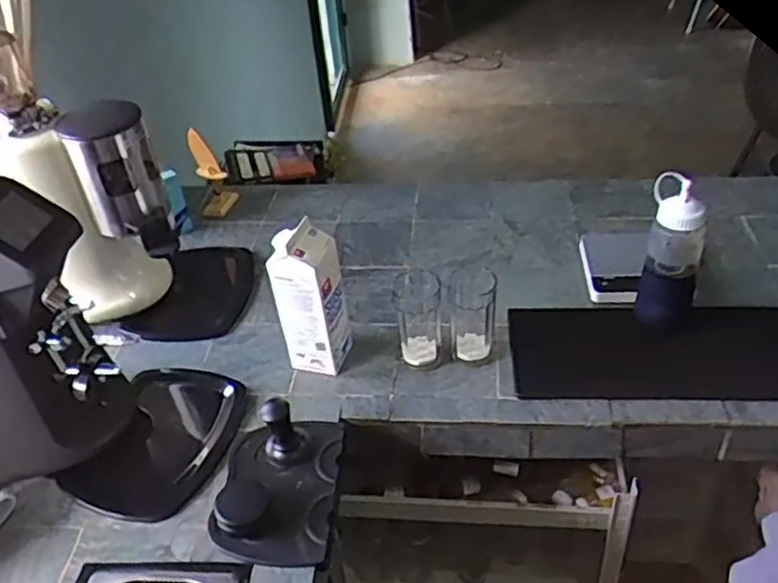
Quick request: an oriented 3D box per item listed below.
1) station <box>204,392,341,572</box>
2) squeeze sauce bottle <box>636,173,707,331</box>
[{"bbox_3d":[-0.140,0.213,0.854,0.141,0.087,0.200,-1,38,6],"label":"station"},{"bbox_3d":[0.397,-0.049,0.977,0.077,0.217,0.068,10,41,19],"label":"squeeze sauce bottle"}]

